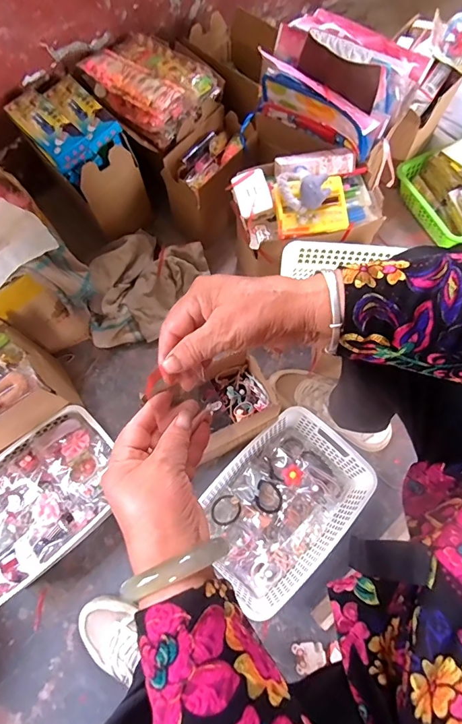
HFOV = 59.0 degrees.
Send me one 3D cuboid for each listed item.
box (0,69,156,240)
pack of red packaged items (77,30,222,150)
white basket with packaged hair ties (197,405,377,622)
[{"bbox_3d":[-0.295,-0.407,0.851,0.145,0.226,0.217,-40,72,-13],"label":"box"},{"bbox_3d":[-0.164,-0.569,0.830,0.250,0.069,0.189,40,75,16],"label":"pack of red packaged items"},{"bbox_3d":[0.082,0.239,0.692,0.205,0.088,0.286,42,76,17],"label":"white basket with packaged hair ties"}]

